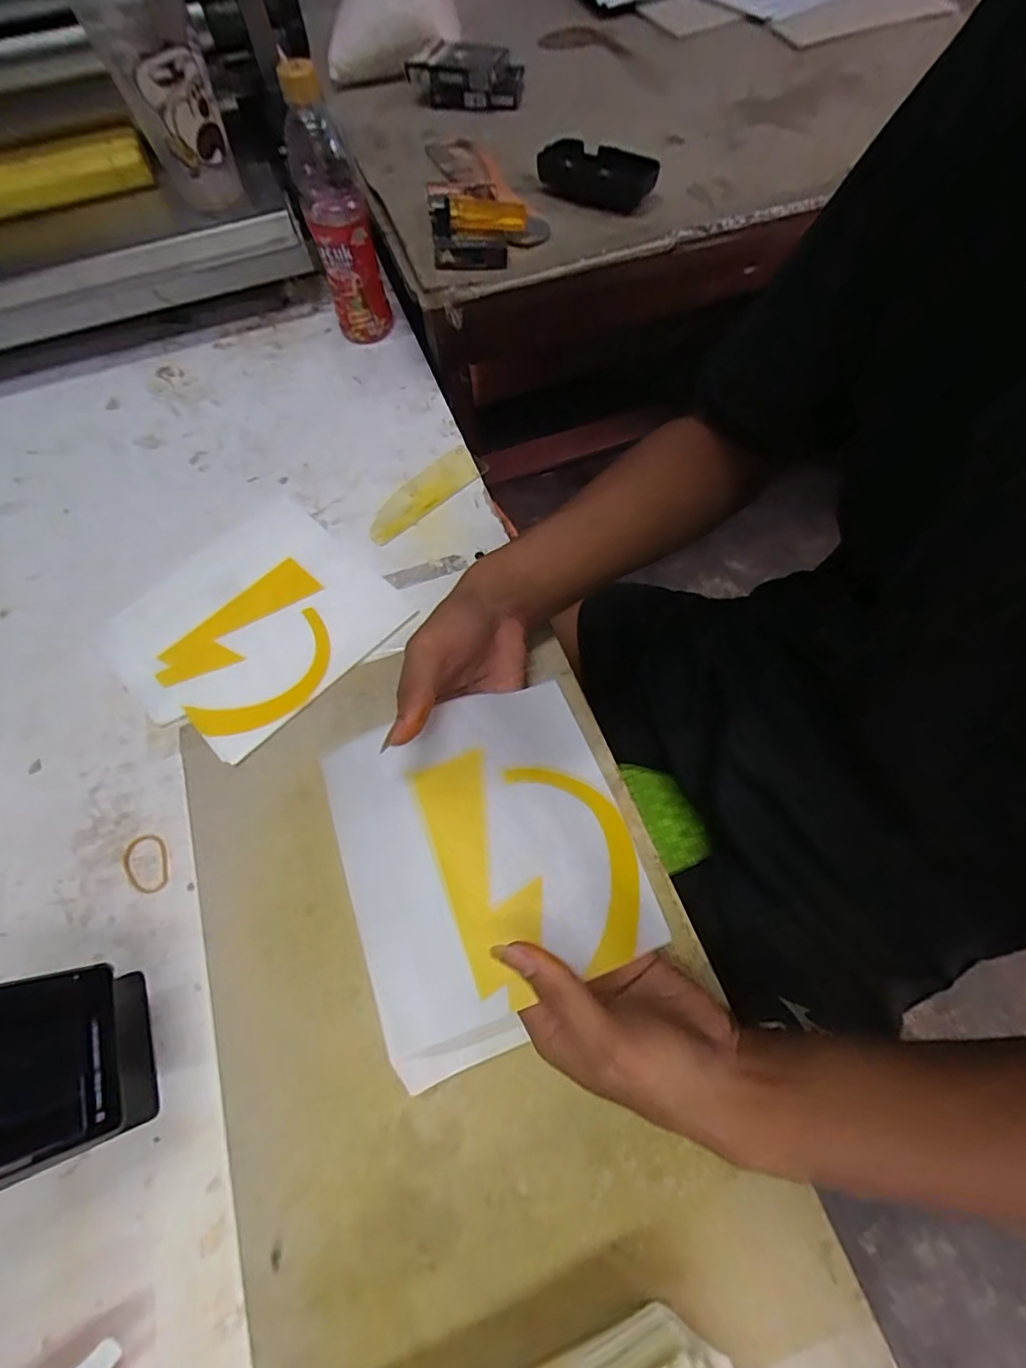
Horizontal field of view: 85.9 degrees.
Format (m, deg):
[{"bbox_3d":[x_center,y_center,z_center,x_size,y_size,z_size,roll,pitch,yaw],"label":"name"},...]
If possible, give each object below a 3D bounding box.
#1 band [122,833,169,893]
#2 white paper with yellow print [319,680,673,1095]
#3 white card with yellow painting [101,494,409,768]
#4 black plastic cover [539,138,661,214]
[{"bbox_3d":[-0.239,0.117,0.359,0.028,0.004,0.038,-25,67,-8],"label":"band"},{"bbox_3d":[-0.012,0.100,0.320,0.158,0.036,0.185,-19,66,-5],"label":"white paper with yellow print"},{"bbox_3d":[-0.203,-0.049,0.428,0.179,0.009,0.187,41,74,19],"label":"white card with yellow painting"},{"bbox_3d":[0.081,-0.468,0.508,0.104,0.030,0.059,31,71,15],"label":"black plastic cover"}]

